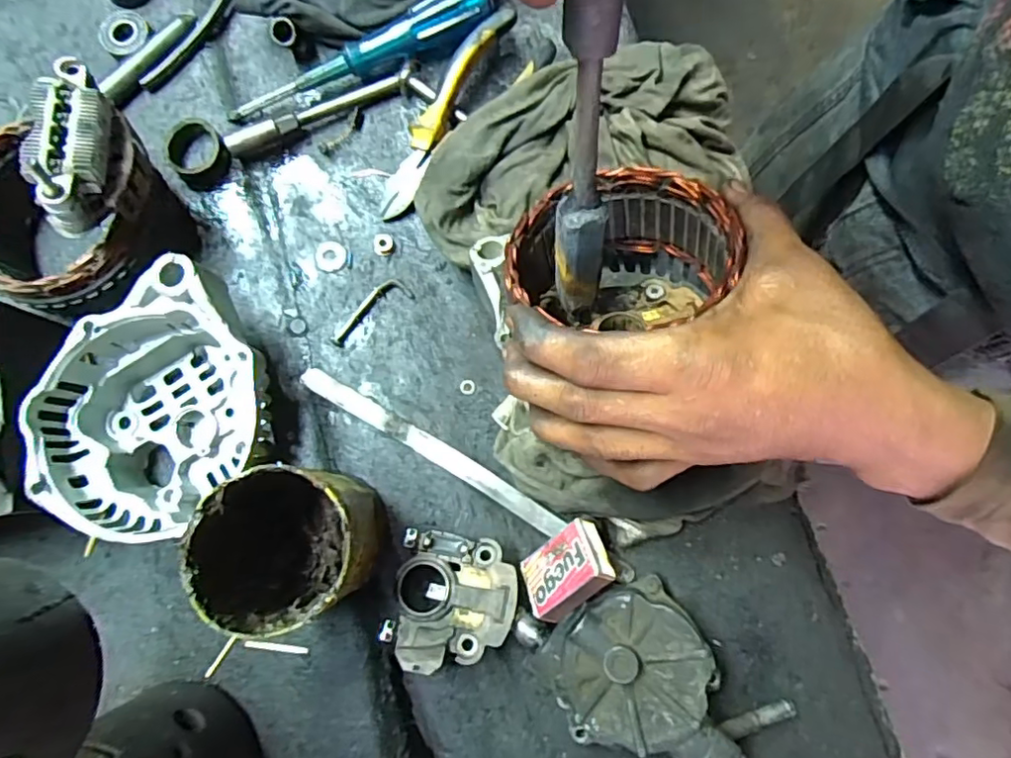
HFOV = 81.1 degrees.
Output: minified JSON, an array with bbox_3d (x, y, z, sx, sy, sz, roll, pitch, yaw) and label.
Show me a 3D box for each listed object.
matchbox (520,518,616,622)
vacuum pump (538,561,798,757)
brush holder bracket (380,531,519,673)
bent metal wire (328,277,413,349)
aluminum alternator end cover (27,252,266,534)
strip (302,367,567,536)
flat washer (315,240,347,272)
[{"bbox_3d":[0.036,0.113,0.350,0.053,0.015,0.043,-38,45,26],"label":"matchbox"},{"bbox_3d":[0.088,0.179,0.336,0.099,0.063,0.131,-41,82,-7],"label":"vacuum pump"},{"bbox_3d":[-0.031,0.131,0.352,0.071,0.039,0.072,11,80,2],"label":"brush holder bracket"},{"bbox_3d":[-0.090,-0.045,0.389,0.061,0.008,0.019,-38,82,-6],"label":"bent metal wire"},{"bbox_3d":[-0.192,0.016,0.345,0.117,0.082,0.146,31,81,6],"label":"aluminum alternator end cover"},{"bbox_3d":[-0.048,0.045,0.378,0.188,0.010,0.014,30,81,6],"label":"strip"},{"bbox_3d":[-0.118,-0.083,0.398,0.020,0.004,0.022,0,80,0],"label":"flat washer"}]

